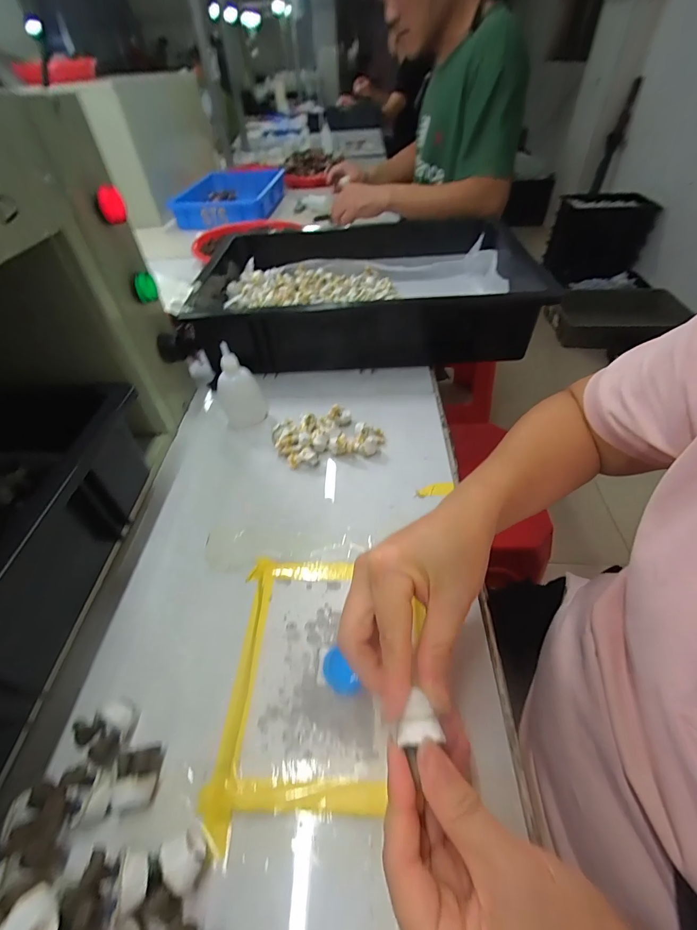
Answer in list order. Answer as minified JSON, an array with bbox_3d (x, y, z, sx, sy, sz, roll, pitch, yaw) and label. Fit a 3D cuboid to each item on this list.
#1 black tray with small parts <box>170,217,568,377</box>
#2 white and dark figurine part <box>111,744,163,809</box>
[{"bbox_3d":[0.014,-0.267,0.575,0.491,0.092,0.334,-1,47,3],"label":"black tray with small parts"},{"bbox_3d":[-0.118,0.174,0.213,0.021,0.017,0.026,-7,47,-3],"label":"white and dark figurine part"}]

